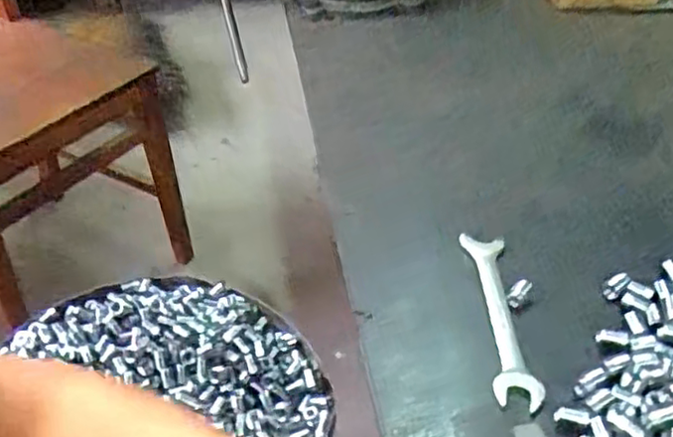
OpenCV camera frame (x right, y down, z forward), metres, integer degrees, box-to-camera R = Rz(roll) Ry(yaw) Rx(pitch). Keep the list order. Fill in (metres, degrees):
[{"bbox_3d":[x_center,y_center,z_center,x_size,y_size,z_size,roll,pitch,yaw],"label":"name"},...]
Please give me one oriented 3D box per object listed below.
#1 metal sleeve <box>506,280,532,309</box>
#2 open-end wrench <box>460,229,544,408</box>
[{"bbox_3d":[0.146,0.059,0.527,0.012,0.012,0.028,24,47,25],"label":"metal sleeve"},{"bbox_3d":[0.126,0.073,0.514,0.034,0.007,0.168,1,42,-1],"label":"open-end wrench"}]

